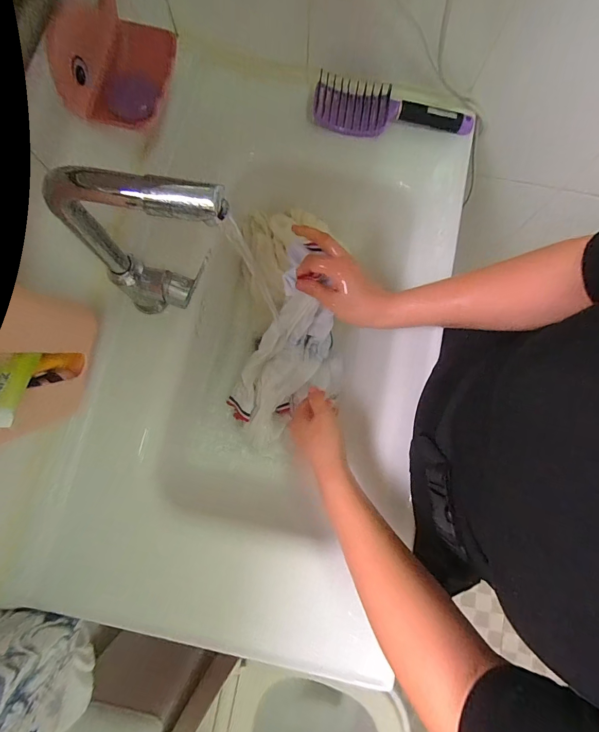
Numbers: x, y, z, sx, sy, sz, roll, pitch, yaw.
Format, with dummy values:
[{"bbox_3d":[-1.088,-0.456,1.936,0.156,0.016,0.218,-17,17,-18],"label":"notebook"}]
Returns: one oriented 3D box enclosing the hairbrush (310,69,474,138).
[{"bbox_3d":[0.142,-0.396,0.555,0.244,0.039,0.078,2,79,0],"label":"hairbrush"}]

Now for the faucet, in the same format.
[{"bbox_3d":[-0.137,-0.113,0.376,0.166,0.252,0.039,6,79,0],"label":"faucet"}]

